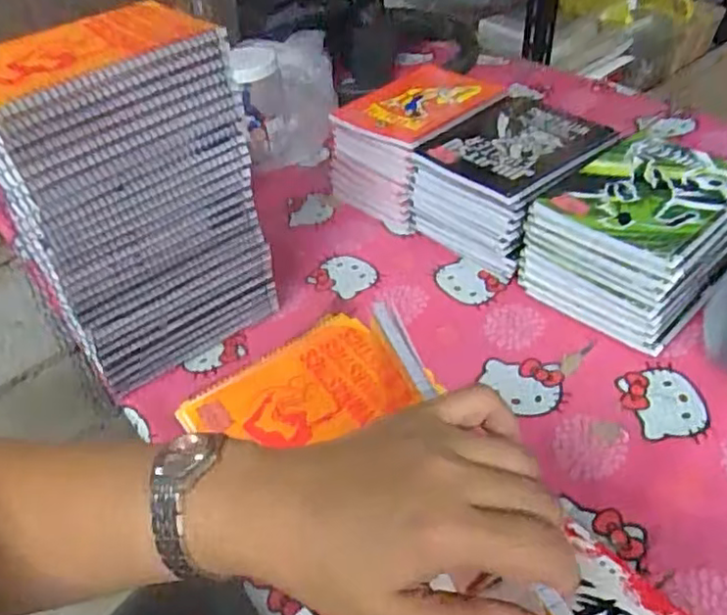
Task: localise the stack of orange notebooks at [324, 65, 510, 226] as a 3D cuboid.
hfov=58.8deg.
[{"bbox_3d":[0.072,-0.231,0.892,0.171,0.126,0.223,30,54,34],"label":"stack of orange notebooks"}]

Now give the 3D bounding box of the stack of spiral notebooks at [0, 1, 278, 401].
[{"bbox_3d":[-0.223,-0.097,0.627,0.207,0.309,0.132,-34,48,-26],"label":"stack of spiral notebooks"}]

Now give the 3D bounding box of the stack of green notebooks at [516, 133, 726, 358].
[{"bbox_3d":[0.292,-0.073,0.686,0.188,0.127,0.159,-34,48,-26],"label":"stack of green notebooks"}]

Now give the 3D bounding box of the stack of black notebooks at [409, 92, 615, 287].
[{"bbox_3d":[0.178,-0.150,0.787,0.197,0.126,0.173,-36,49,-28],"label":"stack of black notebooks"}]

